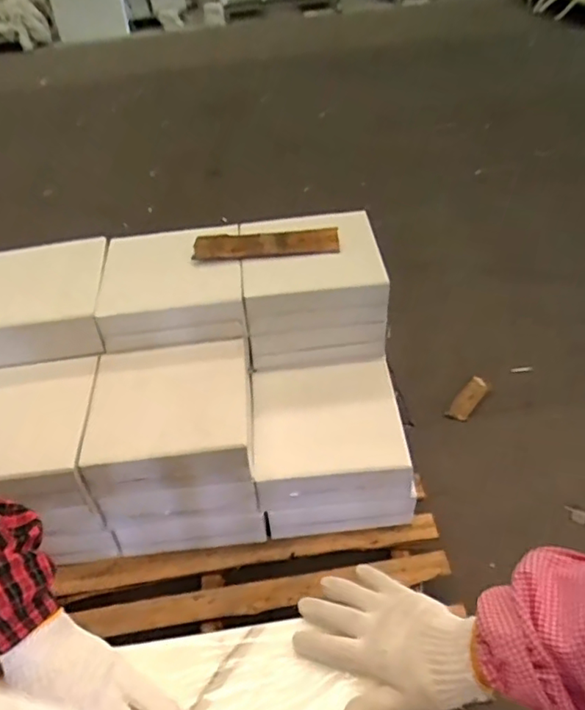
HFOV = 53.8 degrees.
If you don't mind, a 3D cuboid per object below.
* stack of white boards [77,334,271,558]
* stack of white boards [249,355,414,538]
[{"bbox_3d":[-0.241,0.195,1.255,0.329,0.275,0.337,-6,41,-3],"label":"stack of white boards"},{"bbox_3d":[0.081,0.188,1.281,0.334,0.194,0.332,-6,41,-3],"label":"stack of white boards"}]

